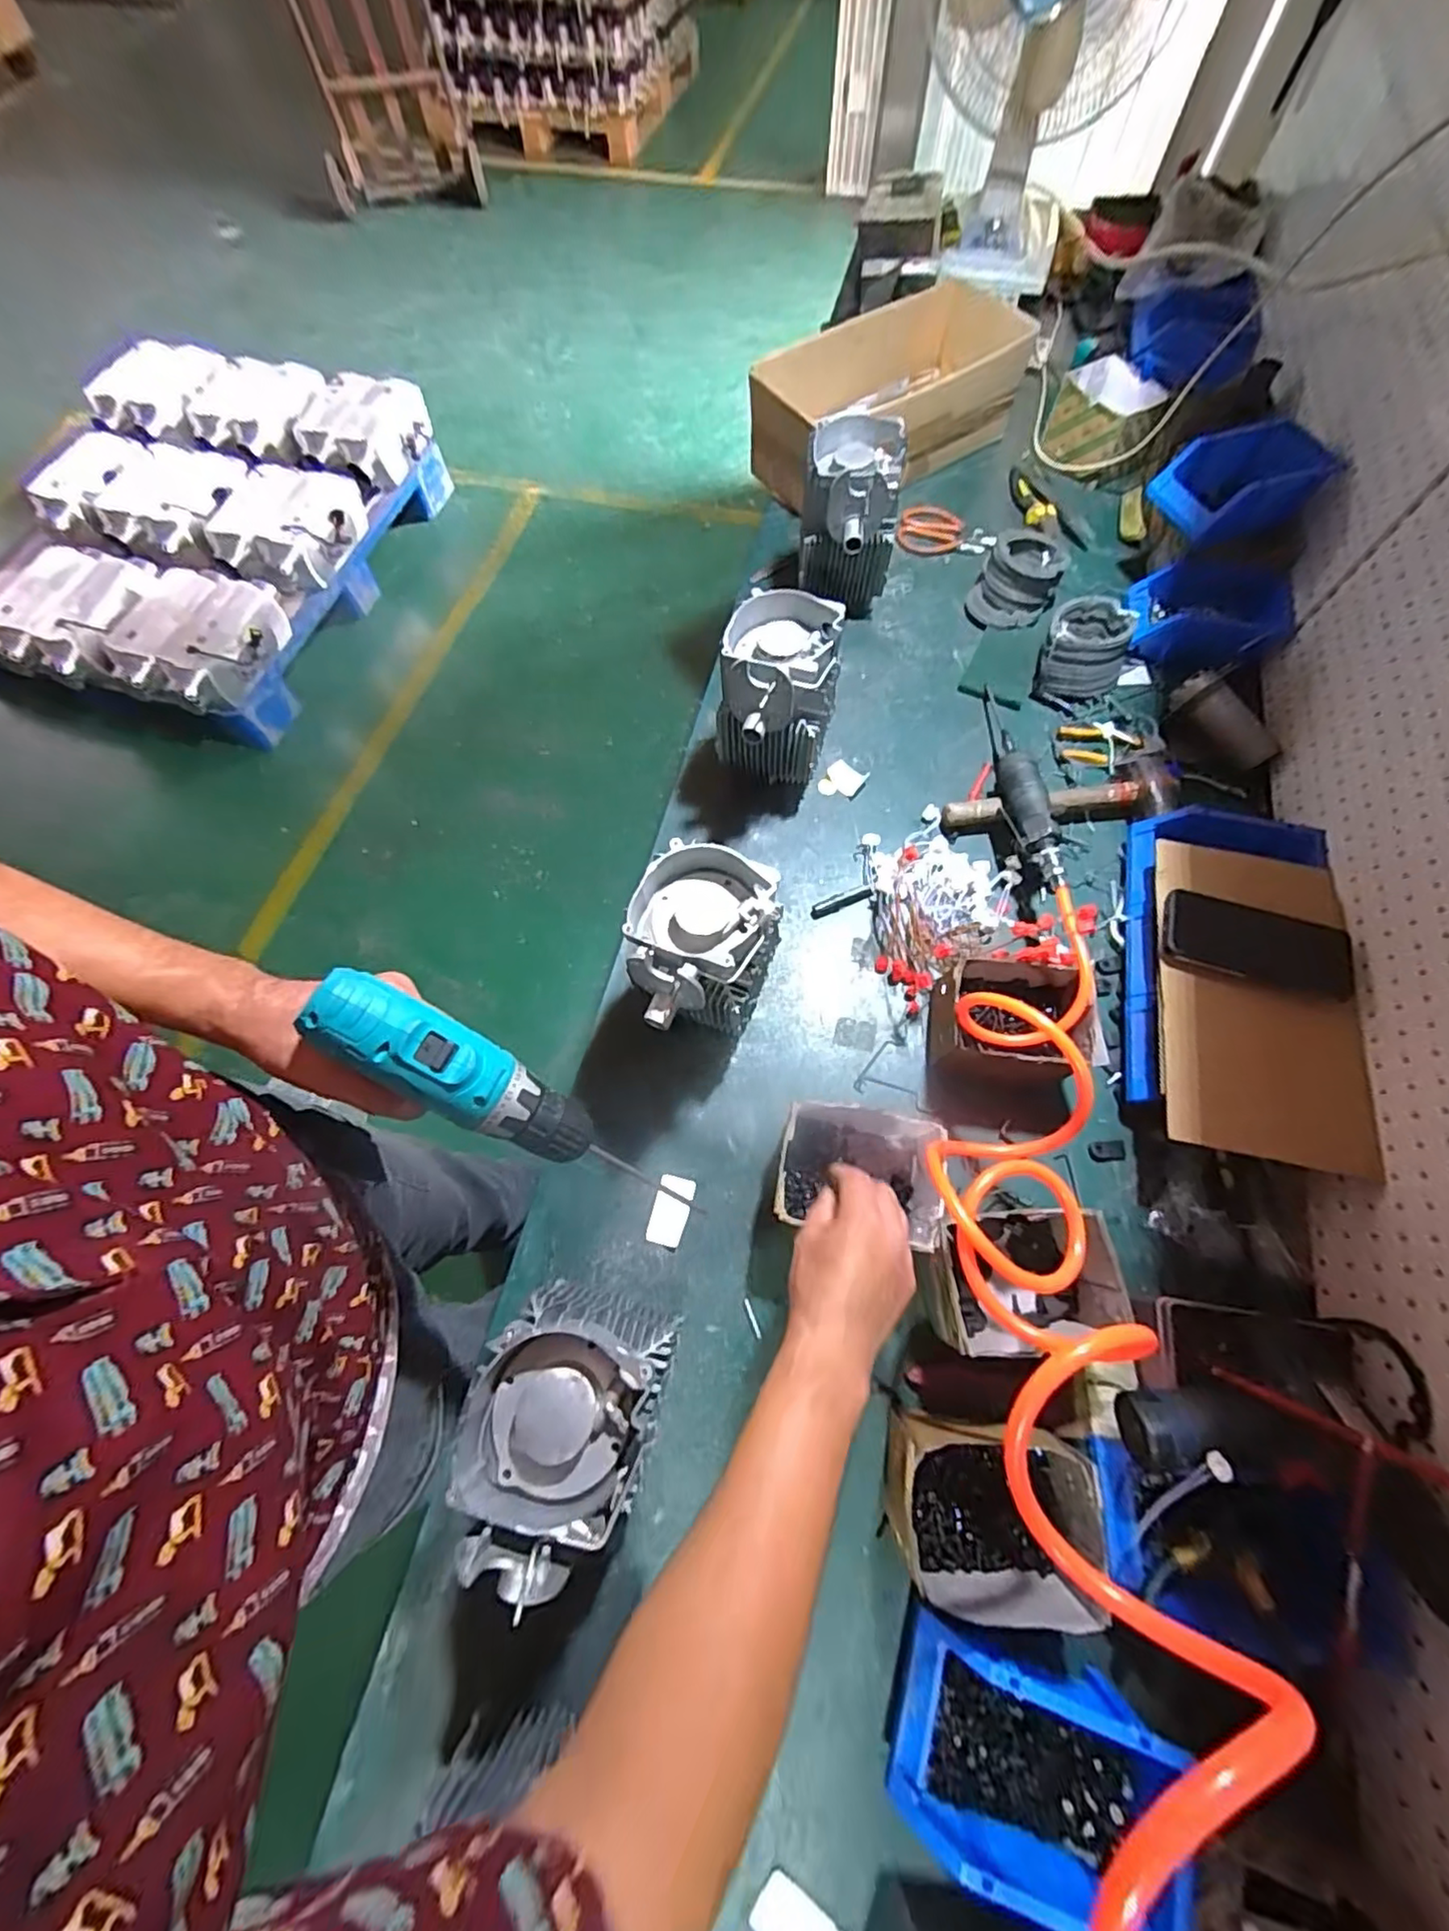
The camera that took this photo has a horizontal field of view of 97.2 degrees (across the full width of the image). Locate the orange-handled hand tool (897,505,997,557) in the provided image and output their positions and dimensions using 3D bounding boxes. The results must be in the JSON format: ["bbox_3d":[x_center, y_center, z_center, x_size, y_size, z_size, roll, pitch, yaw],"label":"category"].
[{"bbox_3d":[0.350,-0.694,1.017,0.143,0.018,0.103,6,68,4],"label":"orange-handled hand tool"}]

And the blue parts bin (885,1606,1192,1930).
[{"bbox_3d":[0.223,0.581,0.464,0.185,0.080,0.126,16,69,8],"label":"blue parts bin"}]

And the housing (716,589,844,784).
[{"bbox_3d":[0.059,-0.299,0.762,0.129,0.208,0.150,6,68,4],"label":"housing"}]

